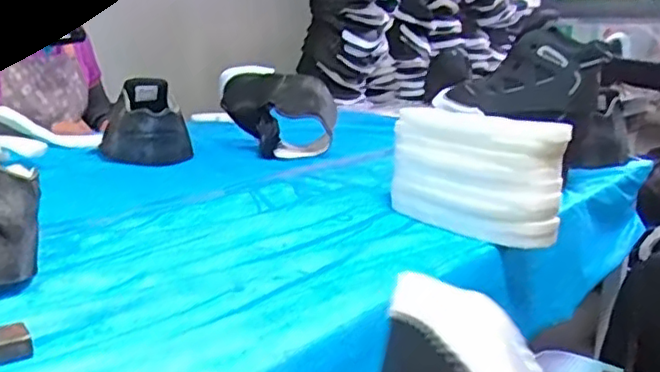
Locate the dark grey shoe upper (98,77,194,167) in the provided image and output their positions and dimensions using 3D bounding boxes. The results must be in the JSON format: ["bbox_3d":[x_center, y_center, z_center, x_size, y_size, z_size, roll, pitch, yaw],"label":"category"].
[{"bbox_3d":[-0.370,-0.128,1.309,0.135,0.155,0.138,13,18,37],"label":"dark grey shoe upper"}]

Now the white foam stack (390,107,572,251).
[{"bbox_3d":[0.200,-0.019,0.912,0.087,0.172,0.261,-10,18,-38],"label":"white foam stack"}]

